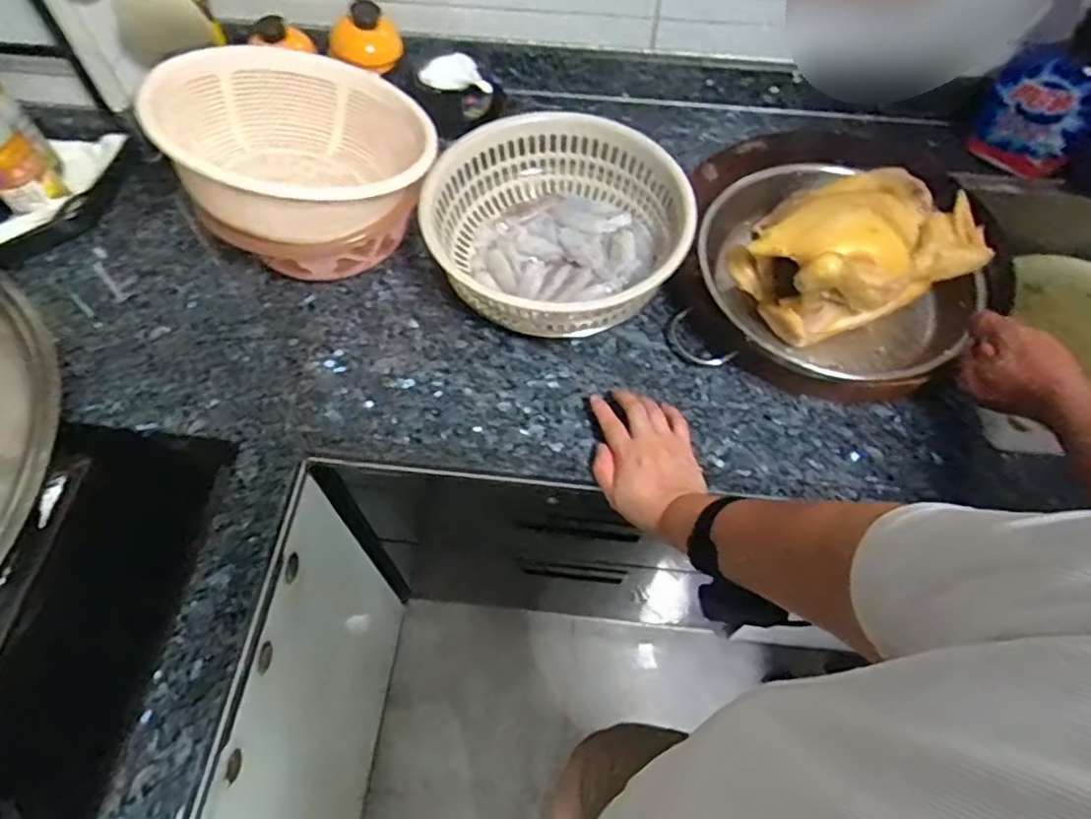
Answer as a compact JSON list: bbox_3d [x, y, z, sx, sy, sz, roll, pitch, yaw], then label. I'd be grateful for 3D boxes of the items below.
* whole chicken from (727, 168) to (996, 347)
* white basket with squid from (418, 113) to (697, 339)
[{"bbox_3d":[0.303,-0.169,0.676,0.210,0.116,0.163,-21,63,-13],"label":"whole chicken"},{"bbox_3d":[0.013,-0.198,0.755,0.274,0.116,0.261,0,60,-1],"label":"white basket with squid"}]

